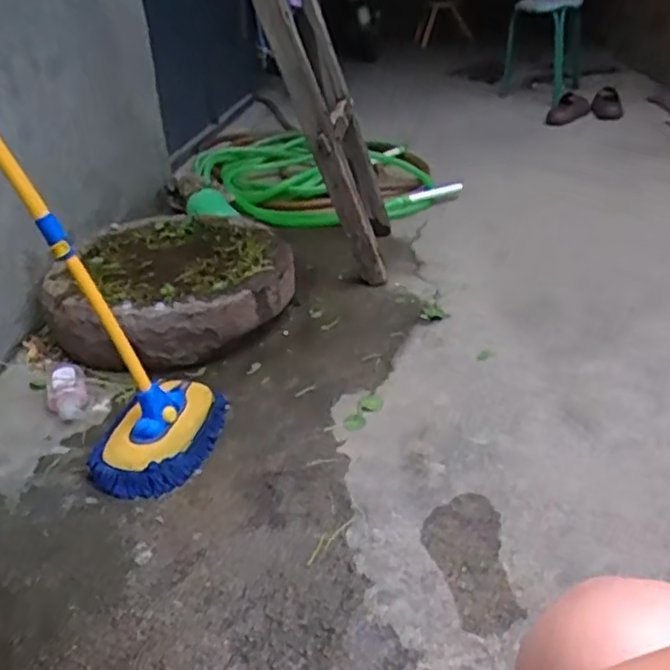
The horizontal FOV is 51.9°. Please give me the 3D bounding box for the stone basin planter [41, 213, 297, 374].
[{"bbox_3d":[-0.359,-0.122,1.547,0.526,0.148,0.454,-11,30,-13],"label":"stone basin planter"}]

